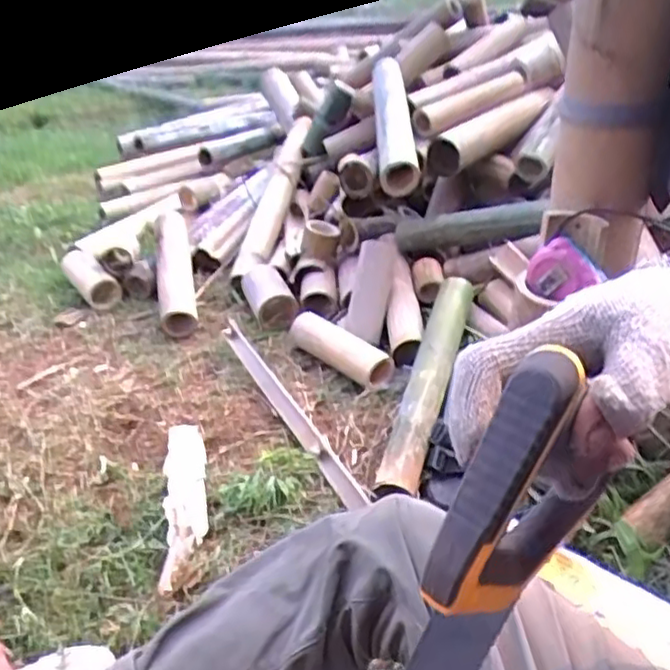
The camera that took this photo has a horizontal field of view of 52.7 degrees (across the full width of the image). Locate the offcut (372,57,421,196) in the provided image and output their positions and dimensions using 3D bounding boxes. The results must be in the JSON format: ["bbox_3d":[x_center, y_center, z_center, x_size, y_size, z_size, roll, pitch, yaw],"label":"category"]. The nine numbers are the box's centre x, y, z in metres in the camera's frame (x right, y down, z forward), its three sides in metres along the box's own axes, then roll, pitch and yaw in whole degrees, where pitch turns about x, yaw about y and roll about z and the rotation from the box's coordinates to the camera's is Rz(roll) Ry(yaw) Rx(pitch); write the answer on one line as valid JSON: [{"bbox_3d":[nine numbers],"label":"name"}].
[{"bbox_3d":[0.114,-0.429,1.321,0.080,0.080,0.505,-3,44,5],"label":"offcut"}]

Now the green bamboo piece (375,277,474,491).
[{"bbox_3d":[0.143,0.060,1.021,0.058,0.046,0.412,5,46,22],"label":"green bamboo piece"}]

